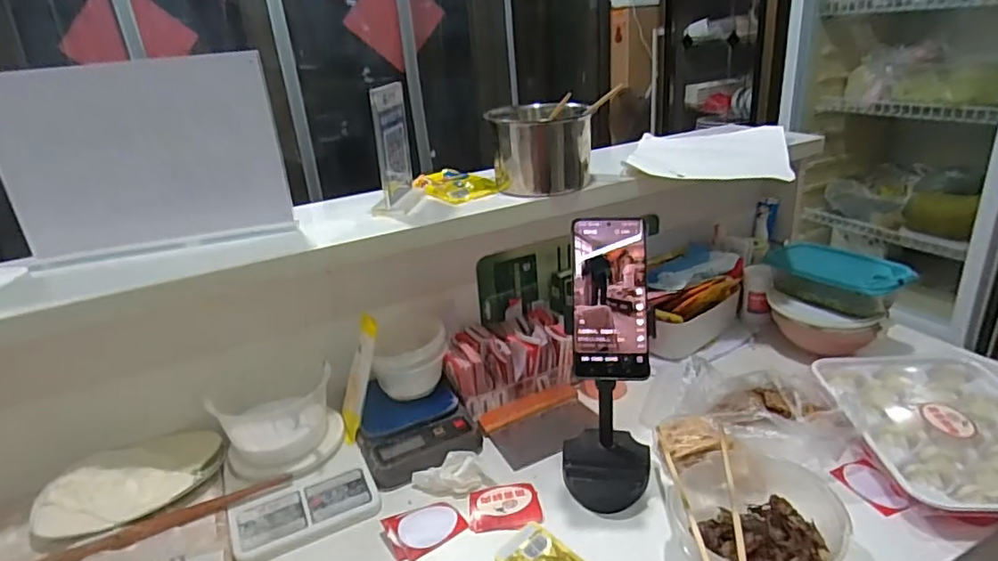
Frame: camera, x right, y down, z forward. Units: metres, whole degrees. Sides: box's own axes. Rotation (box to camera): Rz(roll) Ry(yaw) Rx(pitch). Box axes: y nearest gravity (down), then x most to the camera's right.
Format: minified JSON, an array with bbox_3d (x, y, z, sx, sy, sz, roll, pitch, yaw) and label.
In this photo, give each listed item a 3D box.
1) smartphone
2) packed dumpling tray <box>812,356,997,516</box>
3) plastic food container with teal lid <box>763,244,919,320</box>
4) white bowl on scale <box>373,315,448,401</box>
[{"bbox_3d":[0.110,0.016,0.579,0.073,0.160,0.009,-1,-11,8],"label":"smartphone"},{"bbox_3d":[0.535,0.171,0.711,0.239,0.048,0.297,-2,24,7],"label":"packed dumpling tray"},{"bbox_3d":[0.509,-0.008,0.887,0.103,0.067,0.199,-16,26,-24],"label":"plastic food container with teal lid"},{"bbox_3d":[-0.125,0.114,0.834,0.101,0.093,0.101,-4,23,2],"label":"white bowl on scale"}]

